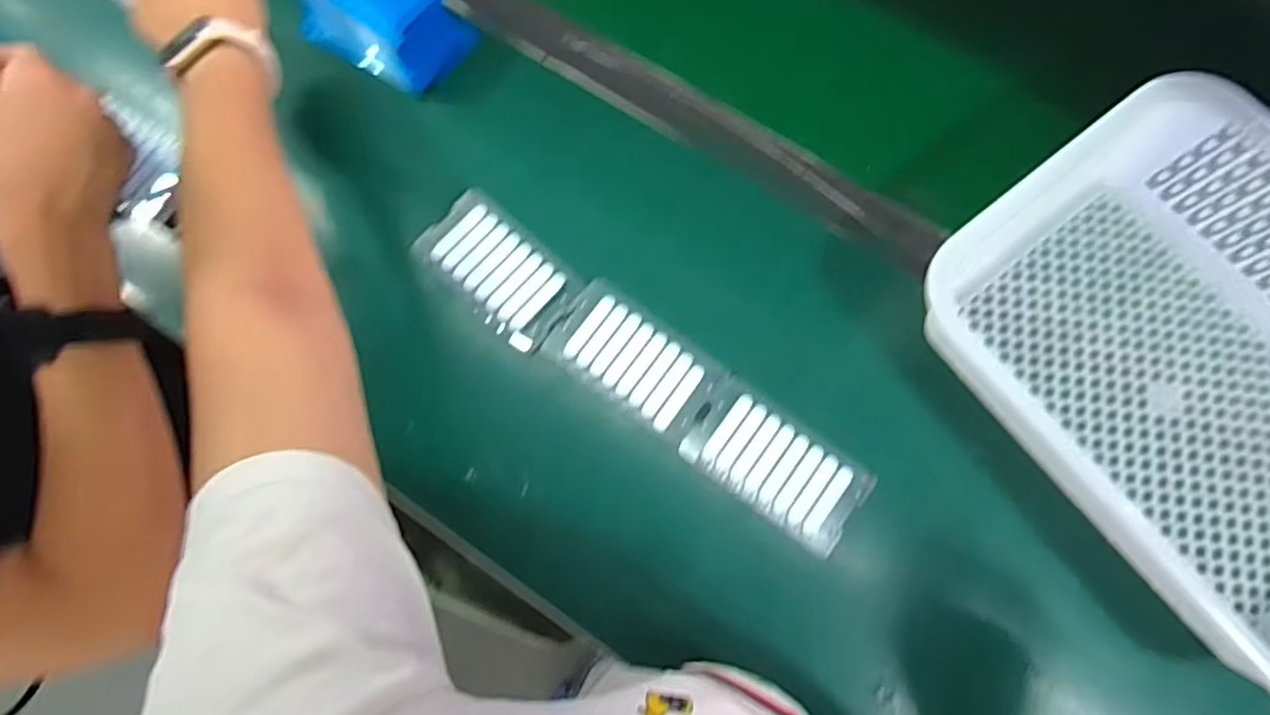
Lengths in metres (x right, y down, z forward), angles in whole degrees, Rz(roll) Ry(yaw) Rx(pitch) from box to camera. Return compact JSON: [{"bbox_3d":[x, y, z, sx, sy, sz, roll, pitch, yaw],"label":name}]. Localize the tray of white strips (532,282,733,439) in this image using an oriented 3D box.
[{"bbox_3d":[0.001,0.000,0.440,0.121,0.005,0.066,37,81,9],"label":"tray of white strips"}]

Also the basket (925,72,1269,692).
[{"bbox_3d":[0.385,0.020,0.397,0.257,0.083,0.359,-33,79,-6],"label":"basket"}]

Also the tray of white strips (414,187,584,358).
[{"bbox_3d":[-0.102,-0.063,0.467,0.120,0.030,0.070,40,81,9],"label":"tray of white strips"}]

